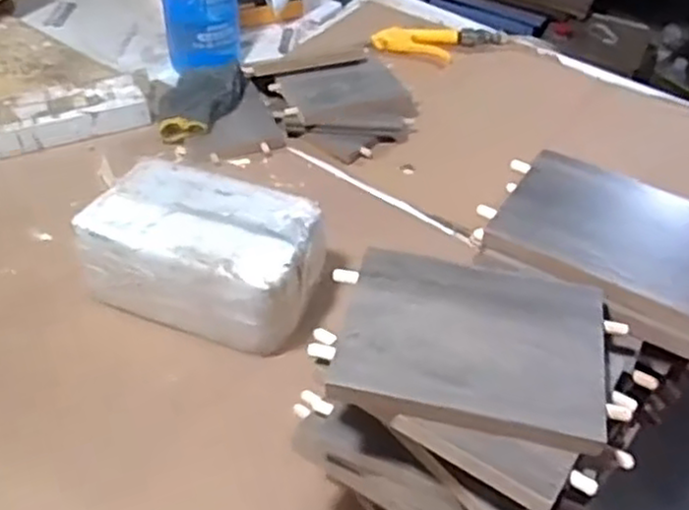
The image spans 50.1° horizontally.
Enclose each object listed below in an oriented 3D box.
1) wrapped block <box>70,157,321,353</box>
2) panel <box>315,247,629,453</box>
[{"bbox_3d":[-0.126,-0.001,0.694,0.207,0.103,0.135,16,46,12],"label":"wrapped block"},{"bbox_3d":[0.078,0.046,0.443,0.159,0.020,0.127,12,46,9],"label":"panel"}]

